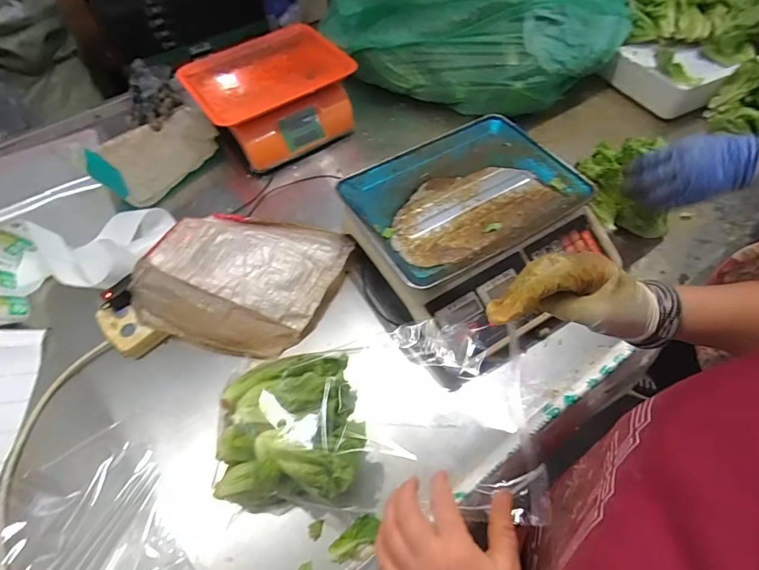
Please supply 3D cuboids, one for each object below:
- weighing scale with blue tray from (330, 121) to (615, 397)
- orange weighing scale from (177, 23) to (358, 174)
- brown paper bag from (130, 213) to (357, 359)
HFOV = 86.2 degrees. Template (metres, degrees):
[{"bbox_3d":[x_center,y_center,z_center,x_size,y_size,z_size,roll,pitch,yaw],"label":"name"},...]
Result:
[{"bbox_3d":[0.141,-0.076,0.641,0.344,0.128,0.351,-27,60,-14],"label":"weighing scale with blue tray"},{"bbox_3d":[-0.216,-0.387,0.848,0.293,0.129,0.239,-32,61,-17],"label":"orange weighing scale"},{"bbox_3d":[-0.209,-0.018,0.642,0.279,0.073,0.245,13,59,11],"label":"brown paper bag"}]

